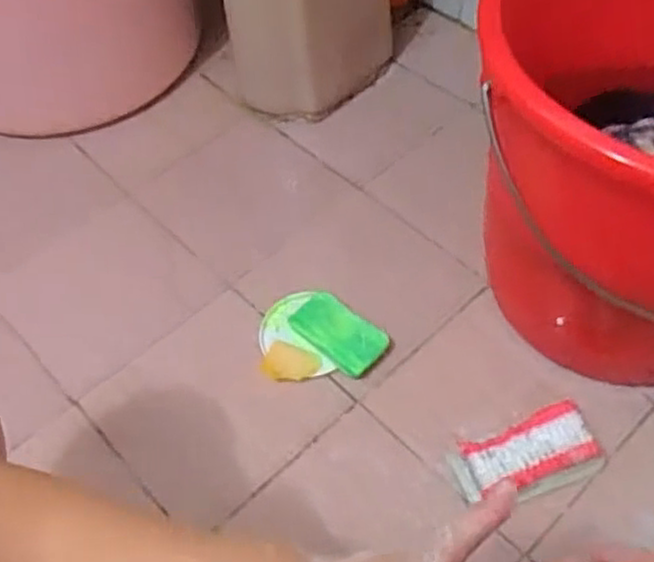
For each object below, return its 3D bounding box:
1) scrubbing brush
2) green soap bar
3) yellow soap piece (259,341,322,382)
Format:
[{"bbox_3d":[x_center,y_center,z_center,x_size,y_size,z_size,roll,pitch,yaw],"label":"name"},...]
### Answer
[{"bbox_3d":[0.181,0.163,0.654,0.130,0.036,0.065,-19,56,-9],"label":"scrubbing brush"},{"bbox_3d":[0.011,0.053,0.736,0.097,0.028,0.051,33,63,24],"label":"green soap bar"},{"bbox_3d":[-0.036,0.085,0.728,0.055,0.008,0.038,15,57,14],"label":"yellow soap piece"}]

